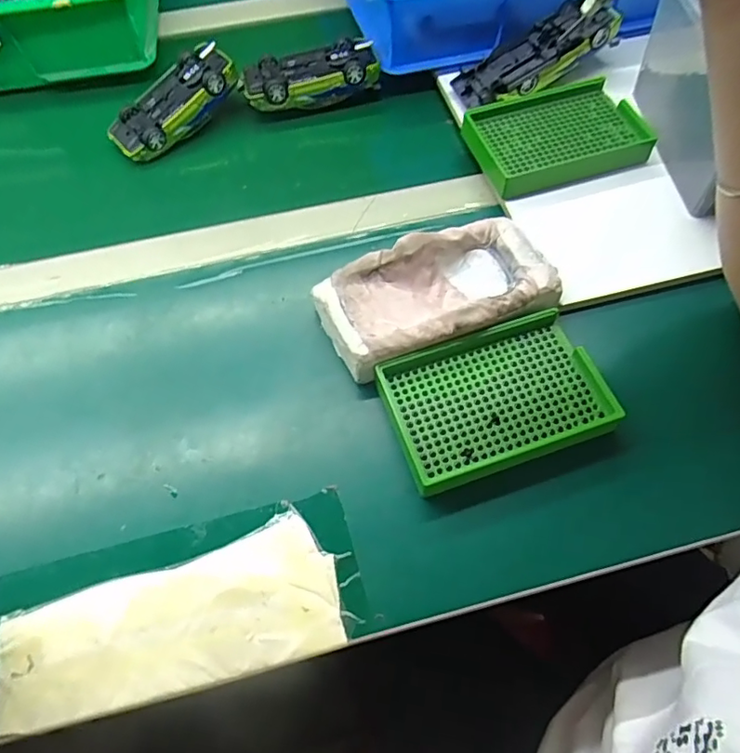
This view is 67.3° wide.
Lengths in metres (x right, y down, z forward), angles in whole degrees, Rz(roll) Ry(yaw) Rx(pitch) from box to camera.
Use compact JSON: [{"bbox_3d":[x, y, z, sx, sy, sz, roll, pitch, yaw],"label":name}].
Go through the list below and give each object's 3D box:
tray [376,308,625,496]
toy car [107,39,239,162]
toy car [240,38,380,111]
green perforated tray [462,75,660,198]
[{"bbox_3d":[0.083,0.015,0.370,0.136,0.024,0.090,-17,61,-8],"label":"tray"},{"bbox_3d":[-0.186,-0.260,0.533,0.057,0.030,0.132,40,82,22],"label":"toy car"},{"bbox_3d":[-0.059,-0.288,0.542,0.127,0.039,0.050,-10,60,-4],"label":"toy car"},{"bbox_3d":[0.159,-0.205,0.478,0.133,0.030,0.094,-15,60,-7],"label":"green perforated tray"}]

